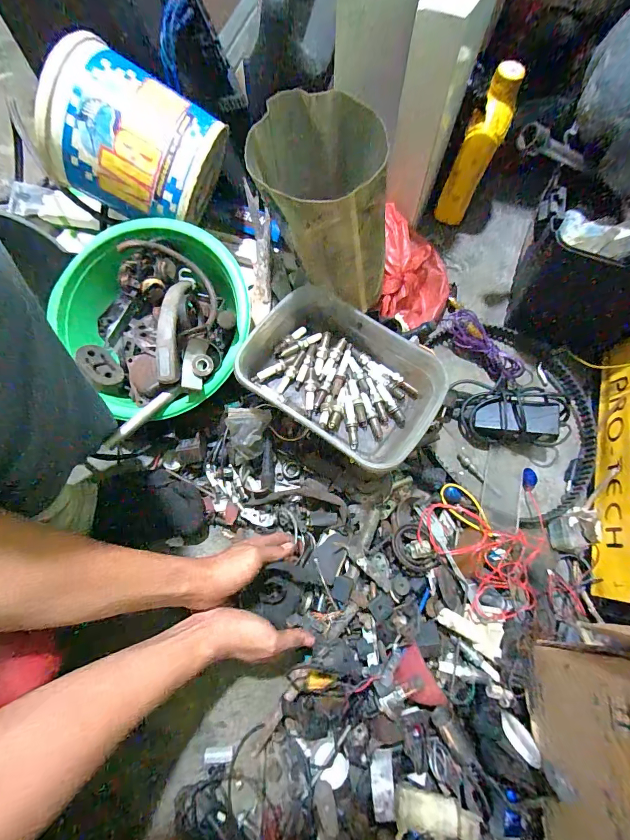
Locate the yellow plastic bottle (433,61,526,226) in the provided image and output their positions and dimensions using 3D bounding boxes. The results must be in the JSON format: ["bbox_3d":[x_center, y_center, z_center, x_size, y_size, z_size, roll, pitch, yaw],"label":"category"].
[{"bbox_3d":[0.267,-0.446,0.633,0.058,0.209,0.080,20,74,4],"label":"yellow plastic bottle"}]

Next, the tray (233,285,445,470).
[{"bbox_3d":[0.039,-0.057,0.508,0.255,0.062,0.185,33,75,8],"label":"tray"}]

